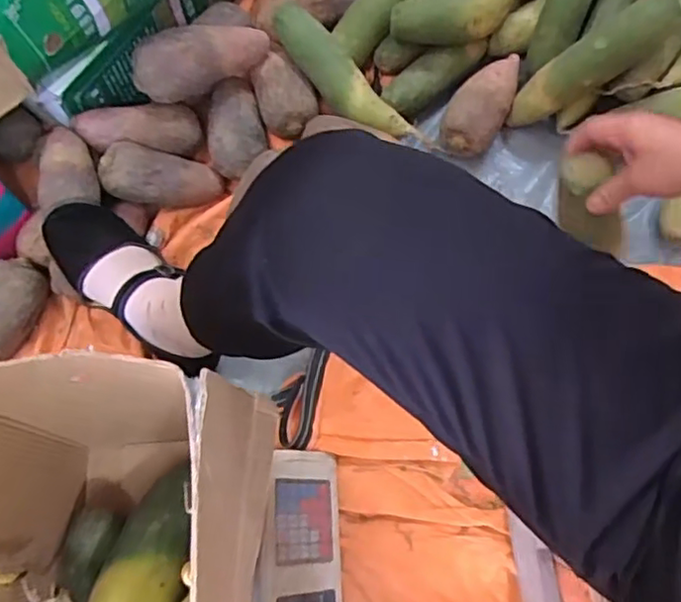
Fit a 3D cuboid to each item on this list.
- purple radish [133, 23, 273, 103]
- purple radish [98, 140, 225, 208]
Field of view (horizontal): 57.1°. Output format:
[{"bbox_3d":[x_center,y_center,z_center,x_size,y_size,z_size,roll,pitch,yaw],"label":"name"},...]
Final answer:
[{"bbox_3d":[-0.161,-0.284,0.728,0.161,0.055,0.070,-15,71,-5],"label":"purple radish"},{"bbox_3d":[-0.208,-0.148,0.732,0.140,0.050,0.060,4,68,-40],"label":"purple radish"}]

